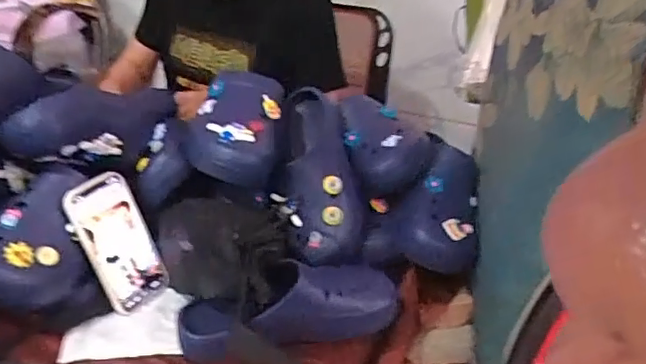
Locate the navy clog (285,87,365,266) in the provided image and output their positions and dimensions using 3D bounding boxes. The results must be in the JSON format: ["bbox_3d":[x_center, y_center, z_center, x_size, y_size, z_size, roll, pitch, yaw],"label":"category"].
[{"bbox_3d":[-0.005,-0.021,0.777,0.096,0.082,0.248,-2,61,-8],"label":"navy clog"}]

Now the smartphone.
[{"bbox_3d":[-0.251,0.073,0.694,0.014,0.167,0.091,-7,23,36],"label":"smartphone"}]

